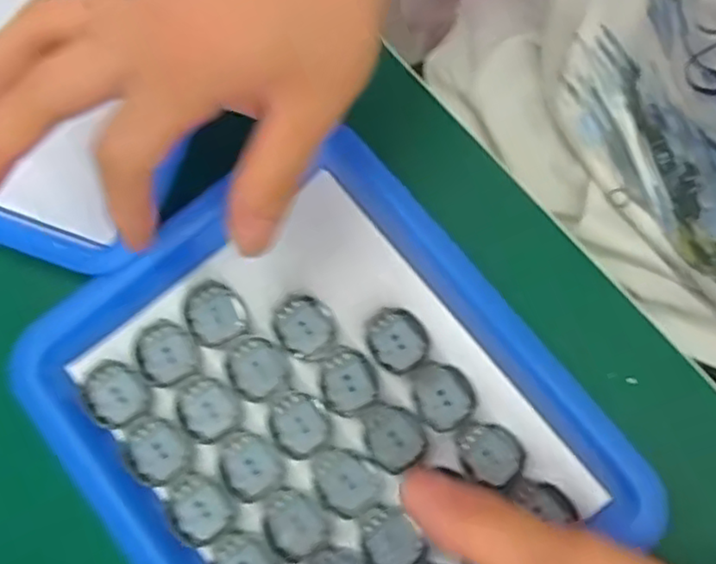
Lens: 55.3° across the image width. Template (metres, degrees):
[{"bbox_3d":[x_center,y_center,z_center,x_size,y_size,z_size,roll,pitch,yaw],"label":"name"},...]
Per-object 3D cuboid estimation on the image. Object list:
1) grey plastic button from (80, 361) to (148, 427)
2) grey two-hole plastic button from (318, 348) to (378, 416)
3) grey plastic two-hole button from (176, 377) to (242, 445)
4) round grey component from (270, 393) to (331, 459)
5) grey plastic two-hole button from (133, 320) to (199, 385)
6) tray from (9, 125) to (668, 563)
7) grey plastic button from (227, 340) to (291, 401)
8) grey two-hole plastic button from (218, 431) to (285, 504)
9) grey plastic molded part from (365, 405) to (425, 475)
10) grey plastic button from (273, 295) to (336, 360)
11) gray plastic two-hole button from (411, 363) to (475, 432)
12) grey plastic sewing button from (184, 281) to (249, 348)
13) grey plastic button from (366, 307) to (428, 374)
[{"bbox_3d":[-0.102,0.047,0.285,0.026,0.005,0.024,0,77,2],"label":"grey plastic button"},{"bbox_3d":[-0.005,0.041,0.285,0.023,0.004,0.026,-23,78,-3],"label":"grey two-hole plastic button"},{"bbox_3d":[-0.063,0.053,0.285,0.025,0.004,0.026,0,77,2],"label":"grey plastic two-hole button"},{"bbox_3d":[-0.024,0.060,0.284,0.023,0.005,0.026,-23,78,-3],"label":"round grey component"},{"bbox_3d":[-0.082,0.030,0.289,0.024,0.004,0.026,0,77,2],"label":"grey plastic two-hole button"},{"bbox_3d":[-0.017,0.057,0.276,0.178,0.029,0.201,-38,79,-6],"label":"tray"},{"bbox_3d":[-0.042,0.036,0.287,0.024,0.004,0.027,-25,78,-4],"label":"grey plastic button"},{"bbox_3d":[-0.044,0.075,0.281,0.024,0.007,0.027,-24,78,-4],"label":"grey two-hole plastic button"},{"bbox_3d":[0.015,0.063,0.280,0.023,0.004,0.026,-33,78,-5],"label":"grey plastic molded part"},{"bbox_3d":[-0.023,0.019,0.293,0.024,0.004,0.027,-13,77,-1],"label":"grey plastic button"},{"bbox_3d":[0.035,0.047,0.282,0.024,0.004,0.028,-22,78,-3],"label":"gray plastic two-hole button"},{"bbox_3d":[-0.062,0.013,0.293,0.023,0.006,0.027,-24,78,-4],"label":"grey plastic sewing button"},{"bbox_3d":[0.016,0.024,0.288,0.024,0.004,0.027,-31,78,-5],"label":"grey plastic button"}]

